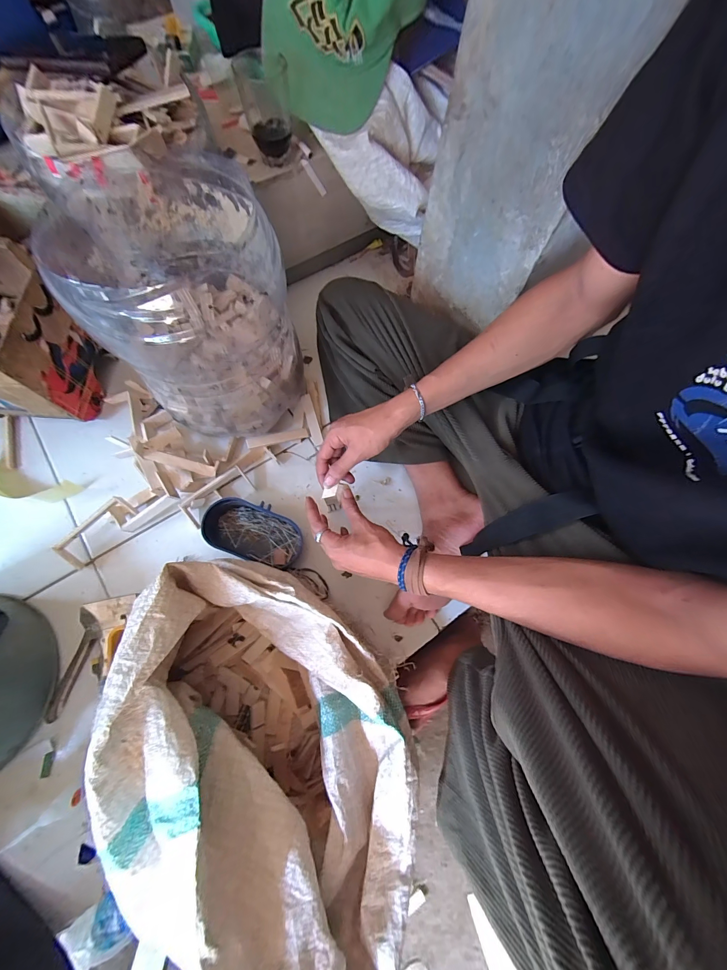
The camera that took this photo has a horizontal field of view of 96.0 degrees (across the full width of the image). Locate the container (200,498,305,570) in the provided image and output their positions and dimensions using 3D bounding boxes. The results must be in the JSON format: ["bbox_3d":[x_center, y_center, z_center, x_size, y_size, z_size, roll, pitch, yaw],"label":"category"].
[{"bbox_3d":[-0.176,0.077,0.526,0.158,0.040,0.087,16,73,3],"label":"container"}]

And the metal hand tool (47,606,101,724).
[{"bbox_3d":[-0.411,0.253,0.462,0.037,0.024,0.142,18,73,4],"label":"metal hand tool"}]

